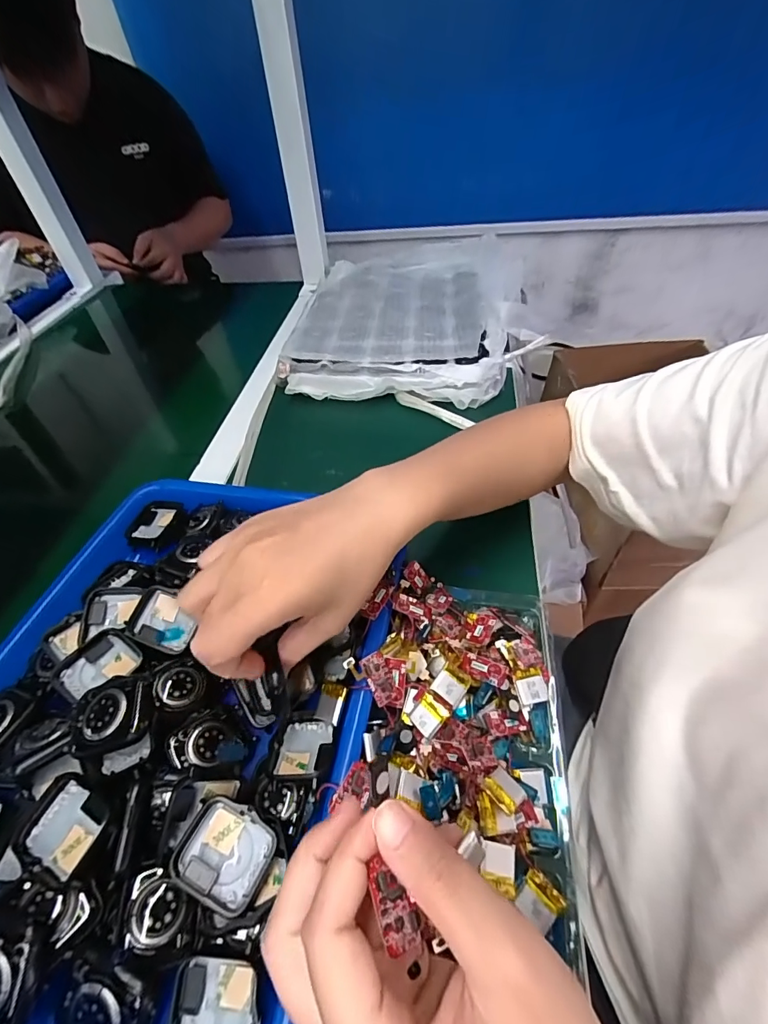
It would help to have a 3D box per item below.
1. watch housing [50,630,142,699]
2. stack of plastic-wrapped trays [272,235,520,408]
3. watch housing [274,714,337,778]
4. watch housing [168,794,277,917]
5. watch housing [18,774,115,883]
[{"bbox_3d":[-0.172,0.094,0.266,0.035,0.006,0.040,33,53,6],"label":"watch housing"},{"bbox_3d":[0.027,-0.254,0.566,0.269,0.057,0.306,4,49,9],"label":"stack of plastic-wrapped trays"},{"bbox_3d":[-0.043,0.133,0.246,0.032,0.010,0.038,-12,25,9],"label":"watch housing"},{"bbox_3d":[-0.075,0.161,0.208,0.042,0.012,0.036,14,51,18],"label":"watch housing"},{"bbox_3d":[-0.153,0.150,0.211,0.040,0.012,0.035,16,52,19],"label":"watch housing"}]

